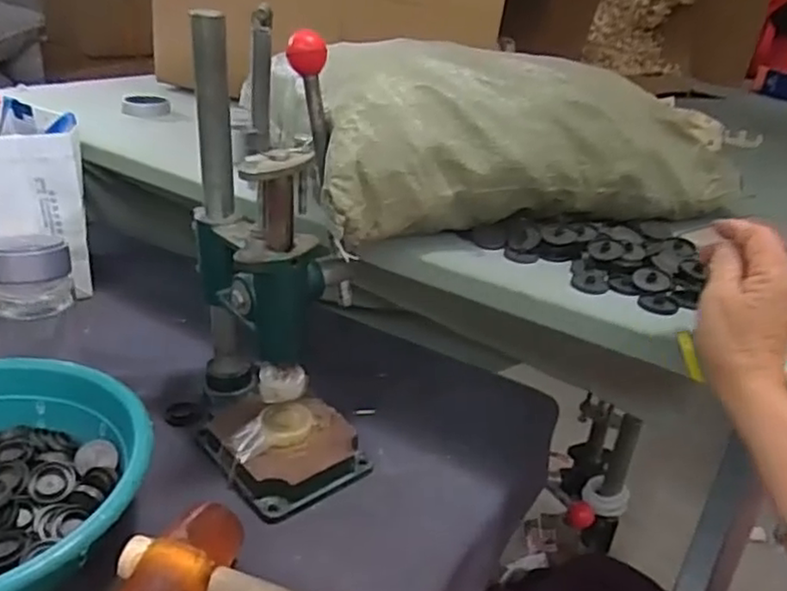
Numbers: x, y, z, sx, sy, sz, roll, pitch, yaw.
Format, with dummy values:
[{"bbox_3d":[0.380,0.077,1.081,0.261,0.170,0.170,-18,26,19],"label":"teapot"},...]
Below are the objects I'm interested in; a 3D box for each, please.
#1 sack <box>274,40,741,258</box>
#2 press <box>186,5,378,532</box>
[{"bbox_3d":[0.133,-0.171,0.712,0.529,0.157,0.193,-8,30,-24],"label":"sack"},{"bbox_3d":[-0.119,-0.033,0.610,0.141,0.398,0.187,-19,27,-37],"label":"press"}]

